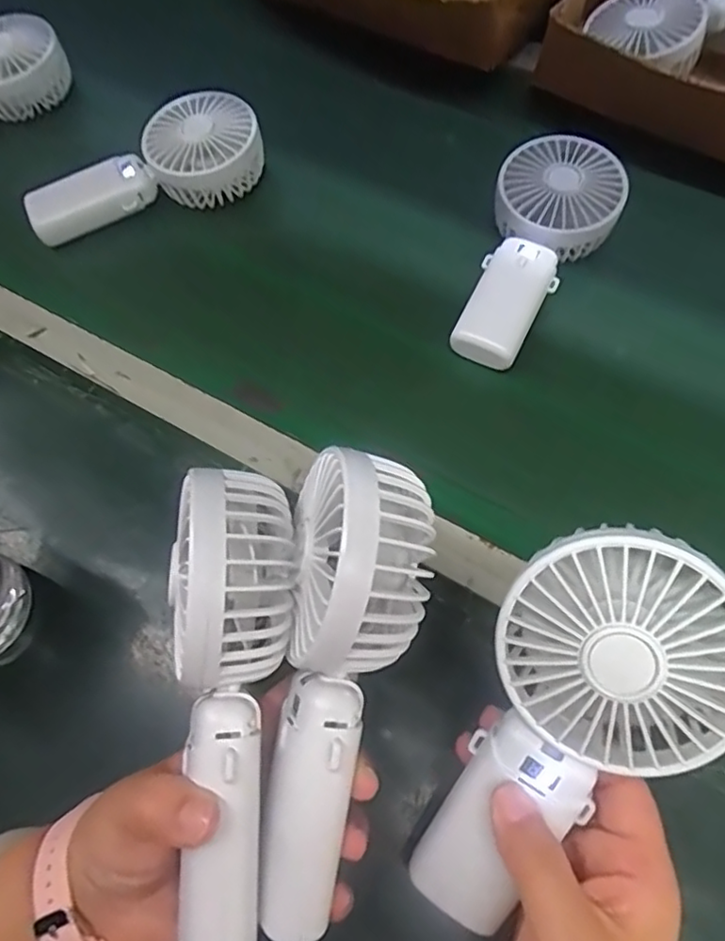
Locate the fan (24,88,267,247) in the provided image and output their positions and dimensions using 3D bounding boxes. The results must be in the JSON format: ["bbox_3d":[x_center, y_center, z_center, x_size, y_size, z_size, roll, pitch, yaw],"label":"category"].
[{"bbox_3d":[-0.172,-0.240,0.512,0.188,0.059,0.082,-18,66,-6],"label":"fan"}]

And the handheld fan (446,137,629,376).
[{"bbox_3d":[0.124,-0.154,0.442,0.082,0.036,0.182,19,68,10],"label":"handheld fan"}]

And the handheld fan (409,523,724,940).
[{"bbox_3d":[0.077,0.104,0.249,0.083,0.032,0.176,30,107,15],"label":"handheld fan"}]

